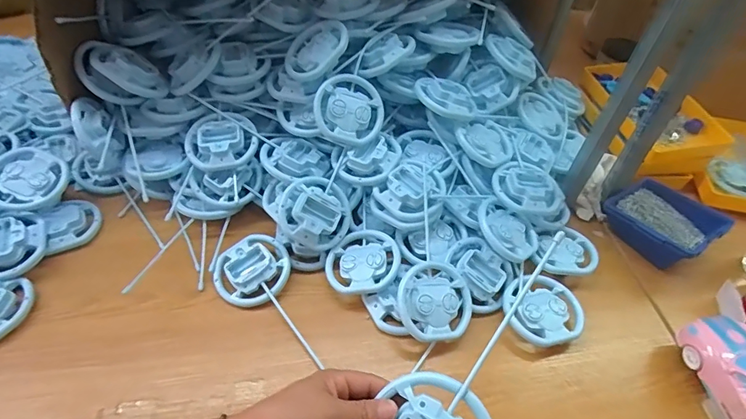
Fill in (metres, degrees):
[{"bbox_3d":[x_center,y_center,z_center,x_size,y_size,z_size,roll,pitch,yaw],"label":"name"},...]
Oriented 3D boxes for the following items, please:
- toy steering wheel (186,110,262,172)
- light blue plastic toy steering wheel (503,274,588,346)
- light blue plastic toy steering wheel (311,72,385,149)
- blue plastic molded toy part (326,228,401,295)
[{"bbox_3d":[-0.226,-0.105,0.651,0.101,0.031,0.092,-8,60,-11],"label":"toy steering wheel"},{"bbox_3d":[0.220,0.133,0.574,0.090,0.032,0.089,2,49,-2],"label":"light blue plastic toy steering wheel"},{"bbox_3d":[-0.035,-0.144,0.635,0.100,0.025,0.097,1,89,-18],"label":"light blue plastic toy steering wheel"},{"bbox_3d":[-0.013,0.074,0.608,0.101,0.028,0.093,-13,51,5],"label":"blue plastic molded toy part"}]

